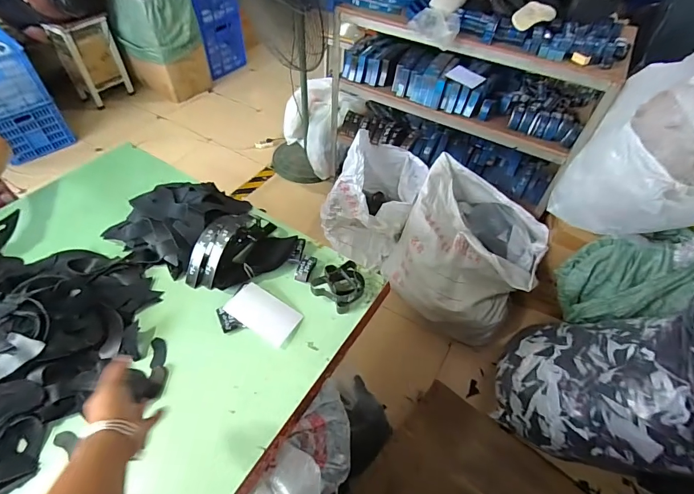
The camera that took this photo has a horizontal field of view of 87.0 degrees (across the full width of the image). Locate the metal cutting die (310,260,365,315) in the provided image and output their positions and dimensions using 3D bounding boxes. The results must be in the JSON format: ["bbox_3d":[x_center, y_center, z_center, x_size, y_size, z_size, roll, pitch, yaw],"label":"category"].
[{"bbox_3d":[-0.017,0.089,0.888,0.109,0.052,0.117,29,58,15],"label":"metal cutting die"}]

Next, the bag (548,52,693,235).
[{"bbox_3d":[0.896,-0.210,1.069,0.441,0.538,0.325,38,61,20],"label":"bag"}]

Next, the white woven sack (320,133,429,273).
[{"bbox_3d":[0.126,-0.240,1.743,0.373,0.537,0.444,22,57,10],"label":"white woven sack"}]

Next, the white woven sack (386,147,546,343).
[{"bbox_3d":[0.490,0.029,1.563,0.555,0.502,0.497,32,59,17],"label":"white woven sack"}]

